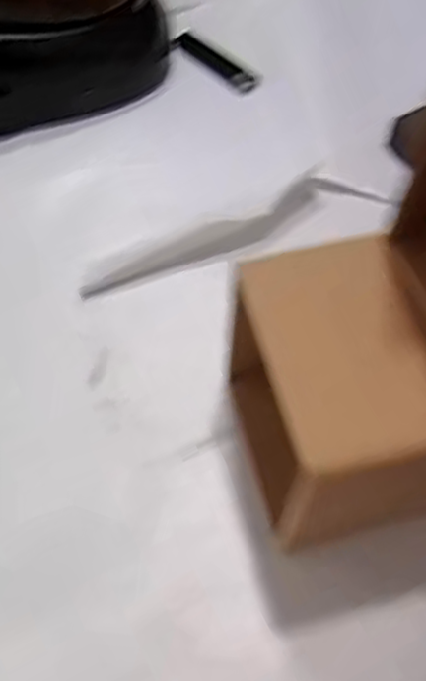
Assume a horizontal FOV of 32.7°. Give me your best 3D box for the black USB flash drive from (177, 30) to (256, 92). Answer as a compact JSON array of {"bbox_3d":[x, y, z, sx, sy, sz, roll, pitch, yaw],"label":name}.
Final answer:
[{"bbox_3d":[0.003,-0.220,0.570,0.021,0.006,0.080,-38,70,-20],"label":"black USB flash drive"}]

